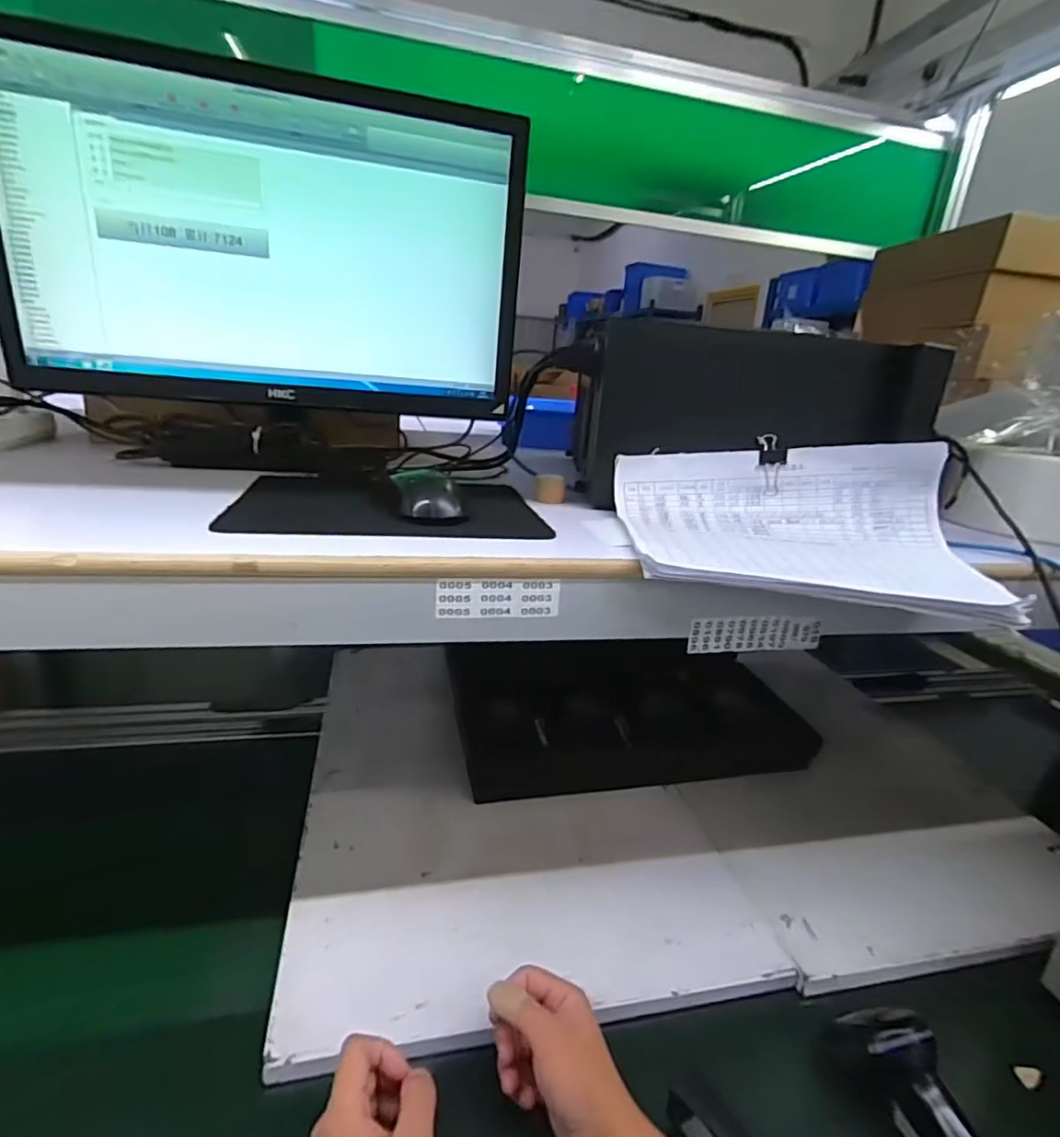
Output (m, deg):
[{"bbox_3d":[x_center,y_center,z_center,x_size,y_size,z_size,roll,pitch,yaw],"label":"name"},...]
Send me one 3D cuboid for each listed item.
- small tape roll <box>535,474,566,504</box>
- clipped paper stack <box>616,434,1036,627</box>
[{"bbox_3d":[0.021,-0.084,0.624,0.030,0.026,0.033,4,19,-1],"label":"small tape roll"},{"bbox_3d":[0.215,-0.046,0.487,0.290,0.087,0.181,8,20,8],"label":"clipped paper stack"}]

